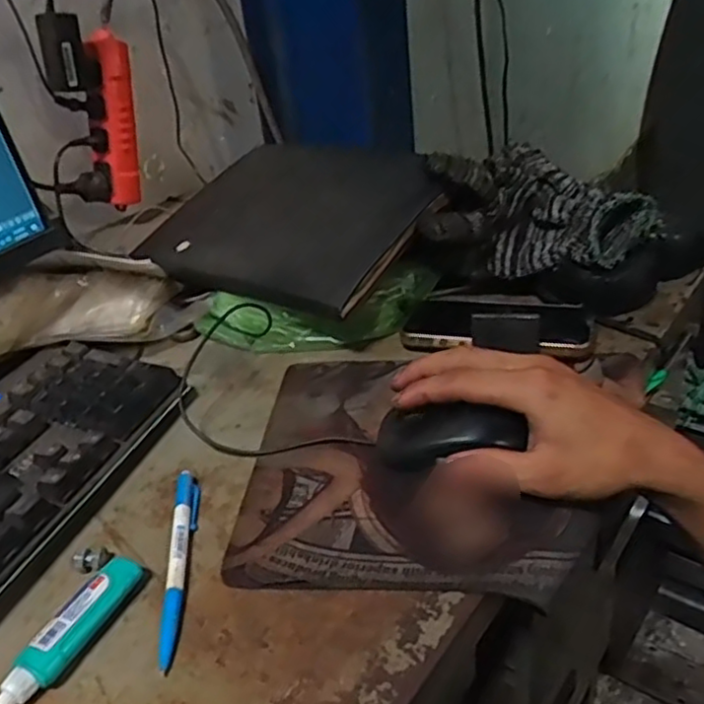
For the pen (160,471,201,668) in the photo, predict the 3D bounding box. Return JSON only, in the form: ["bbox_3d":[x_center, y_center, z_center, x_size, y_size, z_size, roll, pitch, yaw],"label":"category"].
[{"bbox_3d":[-0.097,0.116,0.390,0.013,0.011,0.134,-9,30,-3],"label":"pen"}]

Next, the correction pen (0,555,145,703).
[{"bbox_3d":[-0.141,0.142,0.346,0.021,0.018,0.090,9,34,25],"label":"correction pen"}]

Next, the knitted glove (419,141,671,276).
[{"bbox_3d":[0.168,-0.124,0.592,0.200,0.086,0.116,1,31,13],"label":"knitted glove"}]

